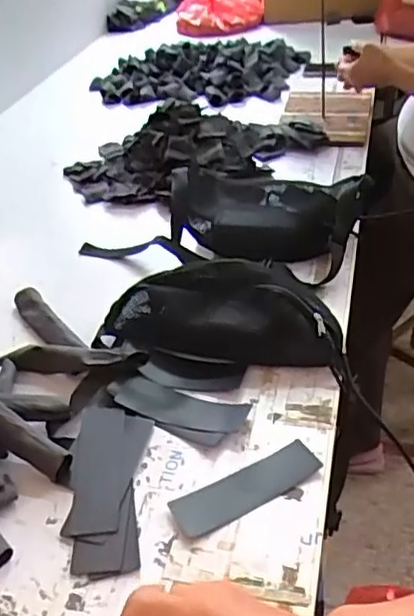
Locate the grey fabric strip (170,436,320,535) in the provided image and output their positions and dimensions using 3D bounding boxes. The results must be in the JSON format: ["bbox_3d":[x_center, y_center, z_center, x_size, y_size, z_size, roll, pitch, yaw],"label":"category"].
[{"bbox_3d":[0.040,0.170,0.609,0.147,0.005,0.047,-21,39,-20],"label":"grey fabric strip"}]

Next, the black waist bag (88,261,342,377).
[{"bbox_3d":[0.008,0.009,0.761,0.286,0.076,0.133,-4,37,1],"label":"black waist bag"}]

